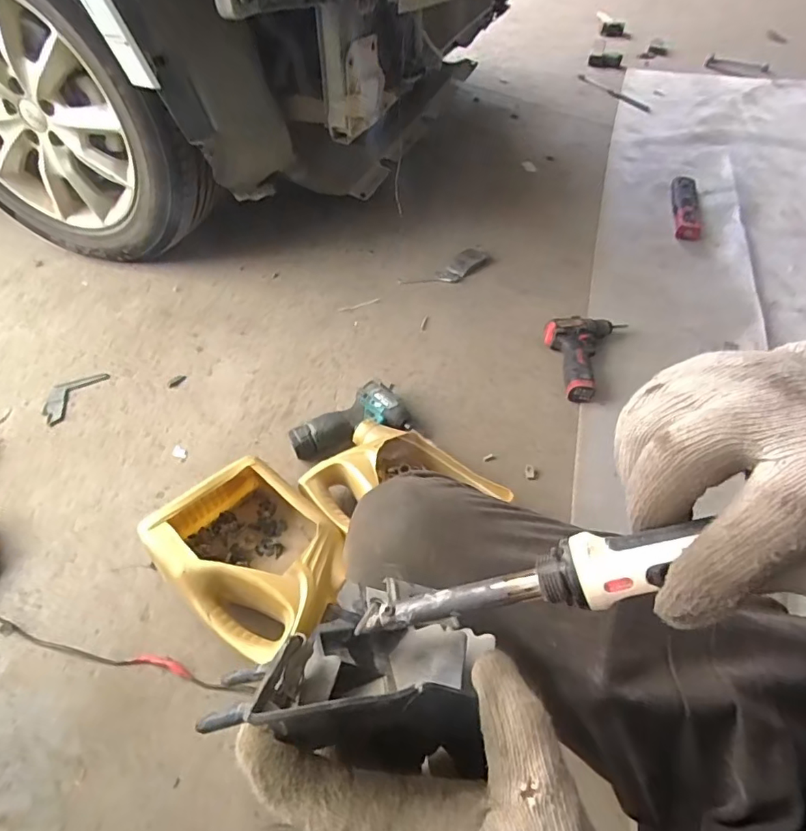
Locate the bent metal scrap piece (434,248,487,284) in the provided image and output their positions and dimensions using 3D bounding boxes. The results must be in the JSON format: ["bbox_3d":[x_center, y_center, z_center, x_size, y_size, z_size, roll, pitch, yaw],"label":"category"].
[{"bbox_3d":[0.146,-0.373,1.275,0.062,0.021,0.143,37,60,27],"label":"bent metal scrap piece"}]

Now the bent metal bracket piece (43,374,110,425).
[{"bbox_3d":[-0.677,-0.046,1.044,0.082,0.007,0.143,19,53,16],"label":"bent metal bracket piece"}]

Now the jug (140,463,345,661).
[{"bbox_3d":[-0.206,0.204,0.746,0.289,0.117,0.205,37,60,27],"label":"jug"}]

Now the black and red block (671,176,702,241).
[{"bbox_3d":[0.778,-0.581,1.417,0.074,0.039,0.318,10,51,9],"label":"black and red block"}]

